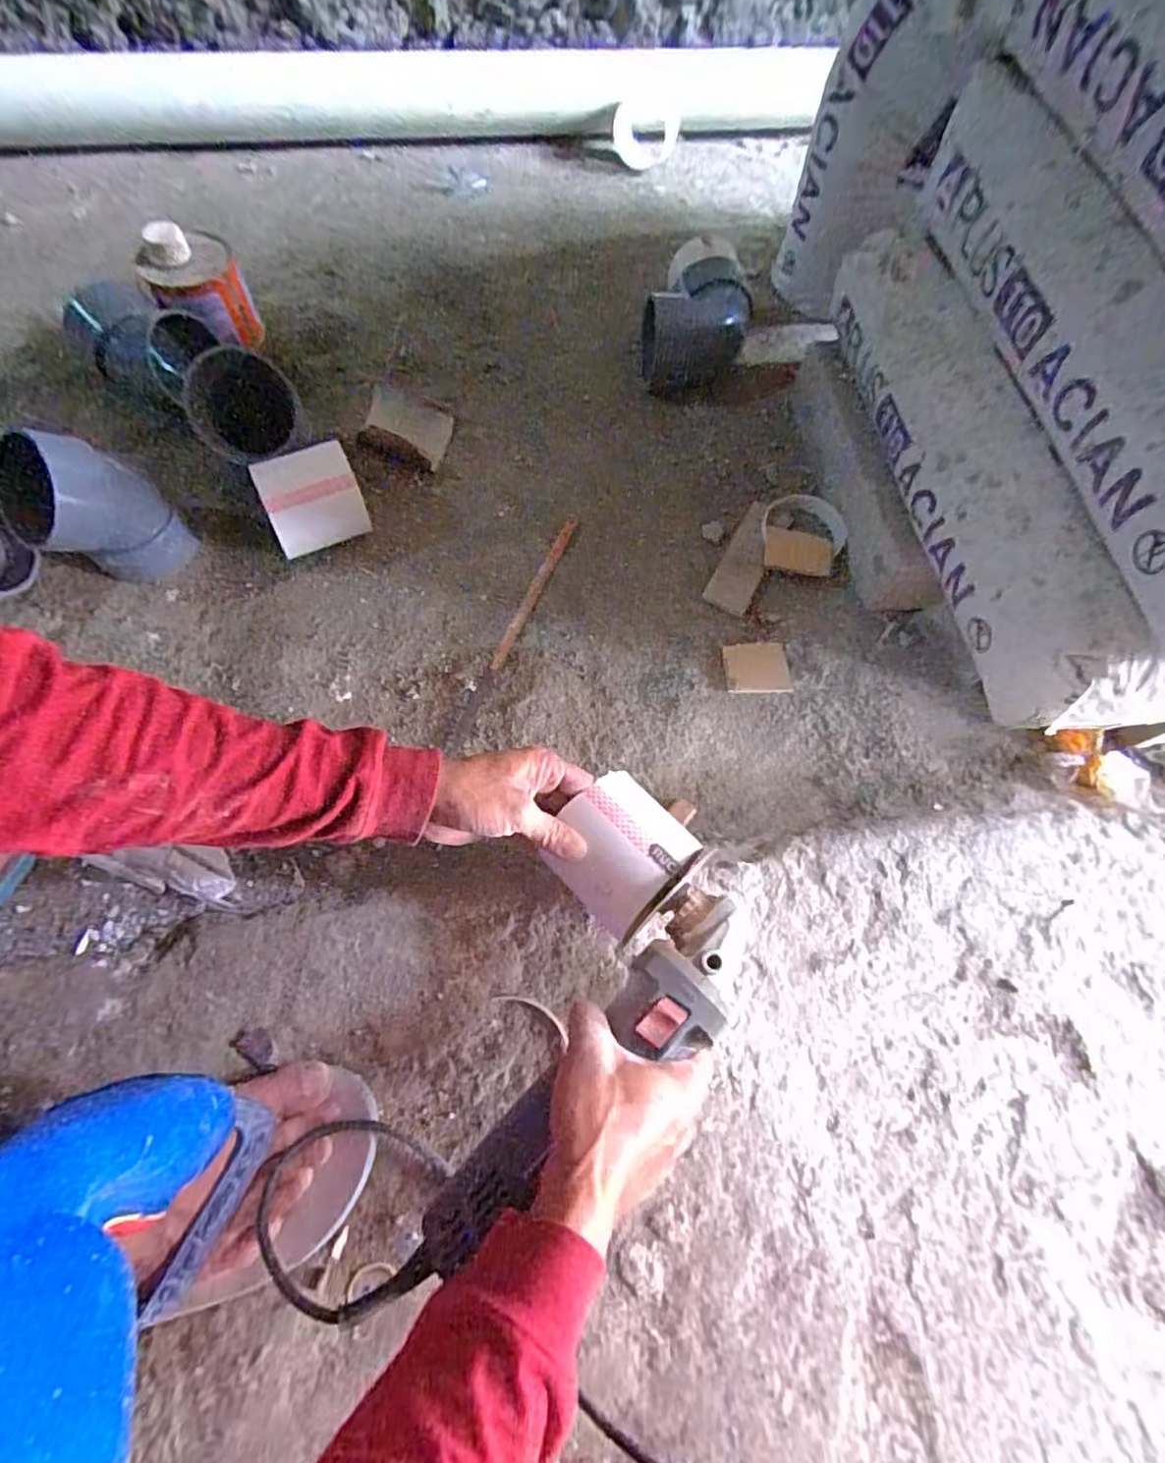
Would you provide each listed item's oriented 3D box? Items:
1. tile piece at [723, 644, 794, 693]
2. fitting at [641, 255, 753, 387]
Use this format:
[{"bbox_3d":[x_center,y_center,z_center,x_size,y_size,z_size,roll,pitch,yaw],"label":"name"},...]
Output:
[{"bbox_3d":[0.171,-0.062,0.618,0.063,0.004,0.053,-2,66,-4],"label":"tile piece"},{"bbox_3d":[0.133,-0.480,0.758,0.122,0.101,0.136,13,66,3],"label":"fitting"}]

